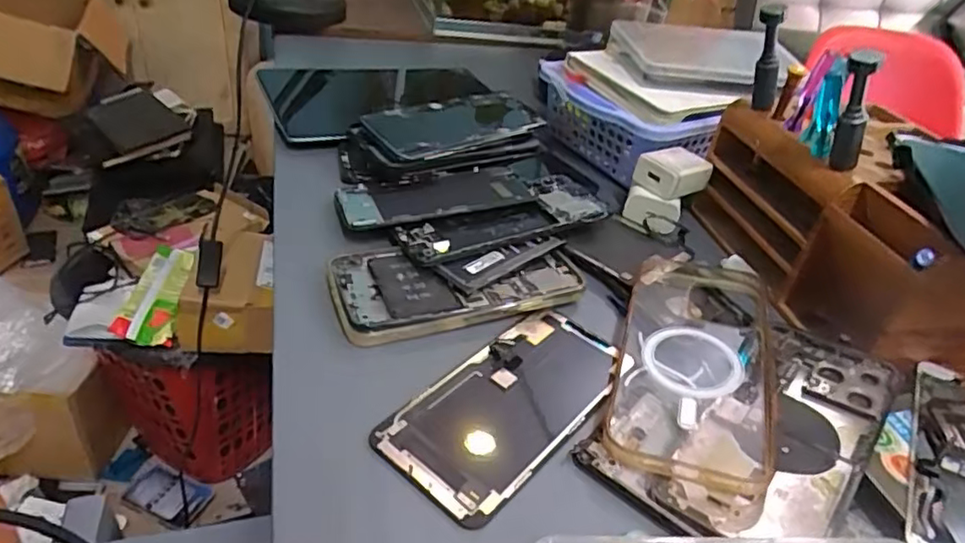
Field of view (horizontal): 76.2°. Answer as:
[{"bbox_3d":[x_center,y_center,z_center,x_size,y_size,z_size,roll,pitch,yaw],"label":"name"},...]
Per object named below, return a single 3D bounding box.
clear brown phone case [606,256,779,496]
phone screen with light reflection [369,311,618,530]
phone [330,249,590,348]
[{"bbox_3d":[0.124,0.047,0.359,0.083,0.009,0.174,16,37,10],"label":"clear brown phone case"},{"bbox_3d":[0.016,0.068,0.338,0.075,0.008,0.150,29,41,29],"label":"phone screen with light reflection"},{"bbox_3d":[-0.016,0.007,0.404,0.157,0.015,0.078,-6,39,-19],"label":"phone"}]

